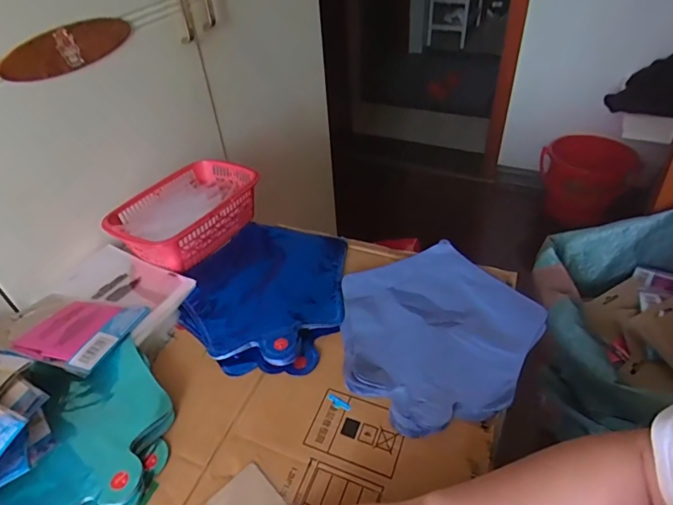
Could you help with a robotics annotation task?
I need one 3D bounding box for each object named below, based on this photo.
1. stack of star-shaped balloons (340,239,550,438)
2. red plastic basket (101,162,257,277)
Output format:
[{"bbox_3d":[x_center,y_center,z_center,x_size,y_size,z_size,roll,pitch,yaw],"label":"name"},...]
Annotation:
[{"bbox_3d":[0.116,0.082,0.517,0.240,0.019,0.221,-22,45,-21],"label":"stack of star-shaped balloons"},{"bbox_3d":[-0.222,-0.059,0.658,0.145,0.065,0.212,23,47,25],"label":"red plastic basket"}]

